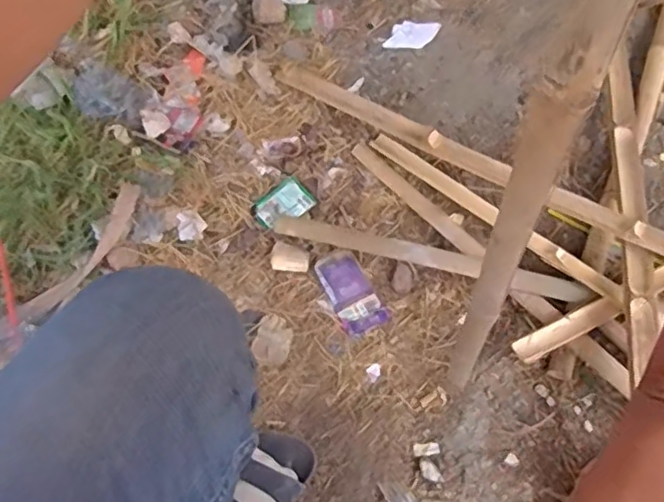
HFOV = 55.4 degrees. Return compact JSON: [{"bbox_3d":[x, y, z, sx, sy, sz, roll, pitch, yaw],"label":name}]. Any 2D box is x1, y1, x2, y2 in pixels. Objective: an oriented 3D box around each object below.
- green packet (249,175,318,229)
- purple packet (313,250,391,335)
[{"bbox_3d":[-0.079,-0.074,1.008,0.095,0.006,0.066,-40,72,-18],"label":"green packet"},{"bbox_3d":[0.027,0.061,0.950,0.067,0.007,0.130,-26,68,-14],"label":"purple packet"}]

